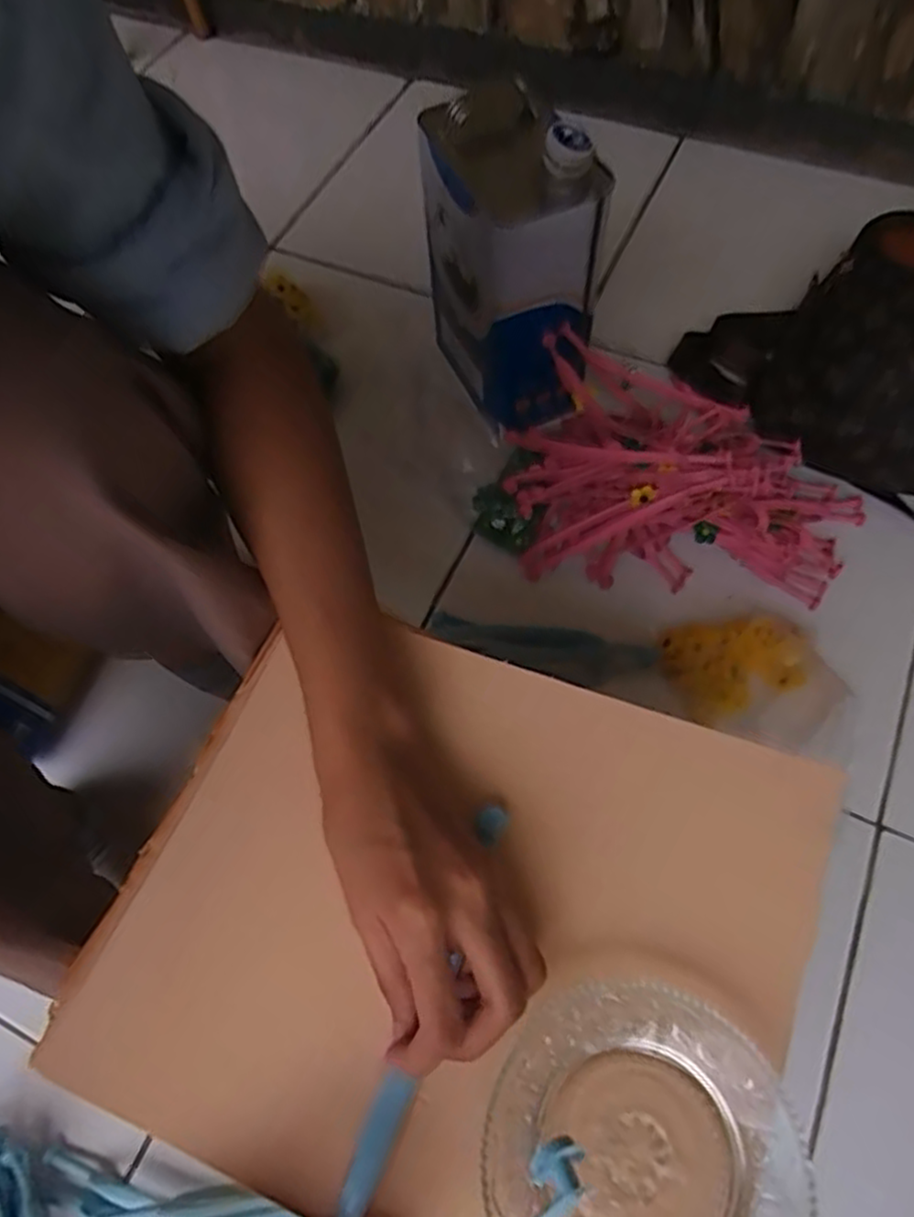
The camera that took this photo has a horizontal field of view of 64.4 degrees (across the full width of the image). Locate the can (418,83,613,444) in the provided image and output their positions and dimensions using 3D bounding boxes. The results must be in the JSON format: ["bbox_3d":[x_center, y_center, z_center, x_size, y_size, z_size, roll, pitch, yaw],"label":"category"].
[{"bbox_3d":[0.050,-0.304,0.657,0.114,0.242,0.176,-19,64,-7],"label":"can"}]

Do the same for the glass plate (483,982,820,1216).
[{"bbox_3d":[0.068,0.205,0.268,0.110,0.019,0.111,34,70,18],"label":"glass plate"}]

